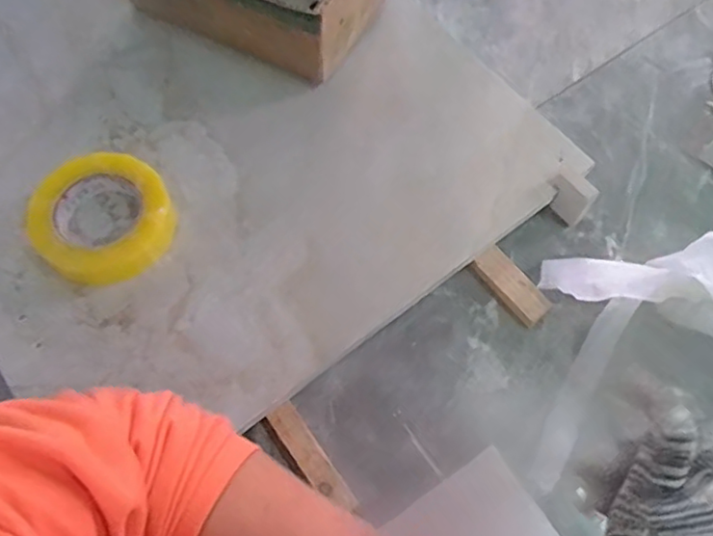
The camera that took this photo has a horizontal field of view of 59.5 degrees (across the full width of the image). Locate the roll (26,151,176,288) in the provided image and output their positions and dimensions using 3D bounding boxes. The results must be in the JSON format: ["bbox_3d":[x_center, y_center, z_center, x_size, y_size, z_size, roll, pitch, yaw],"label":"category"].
[{"bbox_3d":[-0.240,-0.047,0.584,0.122,0.051,0.118,0,64,-1],"label":"roll"}]

